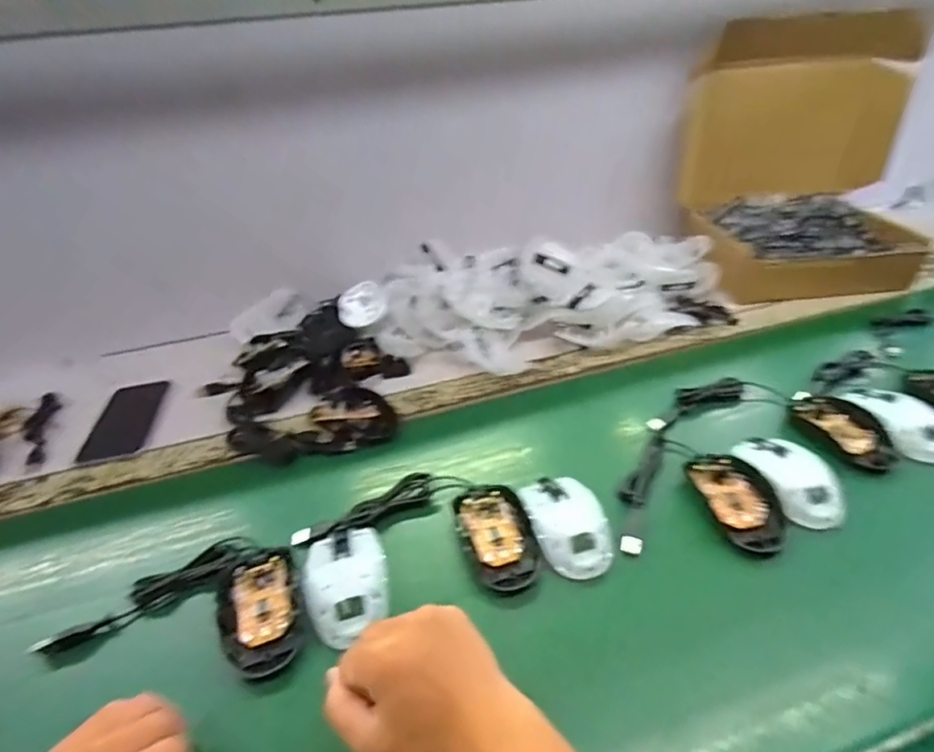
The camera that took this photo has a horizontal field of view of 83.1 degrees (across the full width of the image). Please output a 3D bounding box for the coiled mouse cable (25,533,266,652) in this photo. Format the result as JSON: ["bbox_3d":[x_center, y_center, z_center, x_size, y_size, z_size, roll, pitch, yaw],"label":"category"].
[{"bbox_3d":[-0.245,0.172,0.423,0.158,0.017,0.040,-20,33,-20],"label":"coiled mouse cable"}]

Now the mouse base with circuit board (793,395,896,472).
[{"bbox_3d":[0.376,0.052,0.522,0.050,0.020,0.100,-15,32,-13],"label":"mouse base with circuit board"}]

